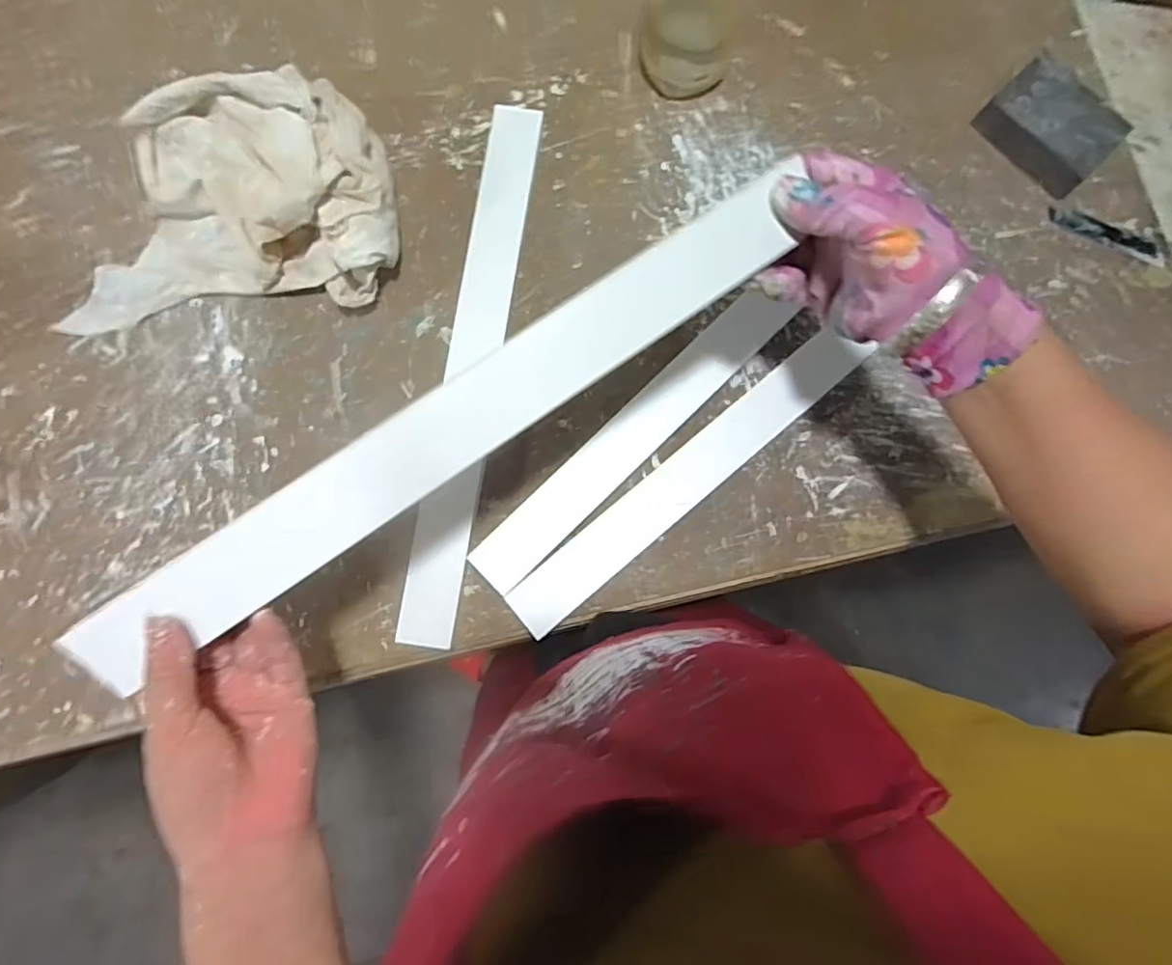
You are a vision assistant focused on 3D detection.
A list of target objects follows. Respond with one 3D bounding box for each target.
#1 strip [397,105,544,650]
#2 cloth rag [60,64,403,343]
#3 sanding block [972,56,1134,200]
[{"bbox_3d":[-0.085,-0.092,0.437,0.040,0.010,0.421,8,83,2],"label":"strip"},{"bbox_3d":[-0.276,-0.210,0.421,0.258,0.079,0.153,-6,83,-2],"label":"cloth rag"},{"bbox_3d":[0.382,-0.293,0.470,0.097,0.033,0.062,44,84,4],"label":"sanding block"}]

